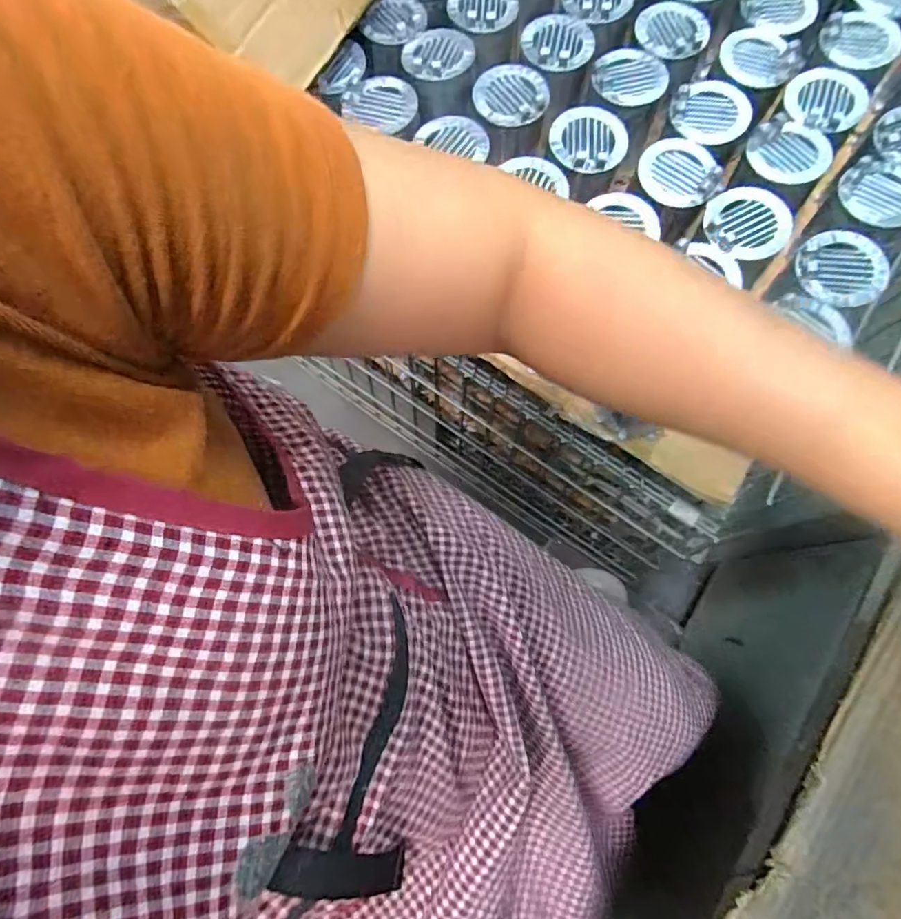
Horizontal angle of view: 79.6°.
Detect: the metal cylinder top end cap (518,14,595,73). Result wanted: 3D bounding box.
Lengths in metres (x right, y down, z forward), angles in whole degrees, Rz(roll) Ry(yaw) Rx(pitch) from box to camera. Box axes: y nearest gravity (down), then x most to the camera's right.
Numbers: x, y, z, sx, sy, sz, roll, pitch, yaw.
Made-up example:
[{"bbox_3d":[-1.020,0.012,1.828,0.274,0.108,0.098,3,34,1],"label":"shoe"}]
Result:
[{"bbox_3d":[0.127,-0.496,0.640,0.084,0.004,0.088,12,76,6],"label":"metal cylinder top end cap"}]

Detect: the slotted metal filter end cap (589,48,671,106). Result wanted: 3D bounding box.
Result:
[{"bbox_3d":[0.210,-0.445,0.626,0.081,0.007,0.079,-1,75,3],"label":"slotted metal filter end cap"}]

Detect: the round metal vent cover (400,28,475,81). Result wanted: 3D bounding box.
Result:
[{"bbox_3d":[-0.015,-0.485,0.647,0.086,0.006,0.079,-1,75,3],"label":"round metal vent cover"}]

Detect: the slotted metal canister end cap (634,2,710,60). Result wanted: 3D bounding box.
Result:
[{"bbox_3d":[0.263,-0.513,0.644,0.079,0.011,0.085,-1,75,3],"label":"slotted metal canister end cap"}]

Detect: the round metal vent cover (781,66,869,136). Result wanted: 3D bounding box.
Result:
[{"bbox_3d":[0.419,-0.402,0.599,0.082,0.009,0.088,-1,75,3],"label":"round metal vent cover"}]

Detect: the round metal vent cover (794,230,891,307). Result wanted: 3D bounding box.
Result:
[{"bbox_3d":[0.398,-0.194,0.547,0.085,0.018,0.081,-1,75,3],"label":"round metal vent cover"}]

